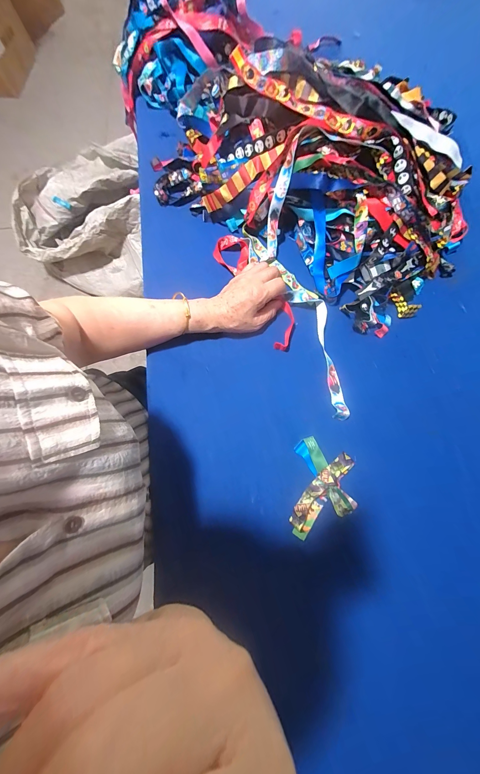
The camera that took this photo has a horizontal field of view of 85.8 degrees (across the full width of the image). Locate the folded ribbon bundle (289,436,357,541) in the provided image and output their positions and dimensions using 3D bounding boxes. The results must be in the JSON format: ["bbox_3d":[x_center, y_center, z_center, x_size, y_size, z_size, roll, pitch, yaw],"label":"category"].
[{"bbox_3d":[0.117,0.144,0.366,0.078,0.032,0.132,8,77,2],"label":"folded ribbon bundle"}]

